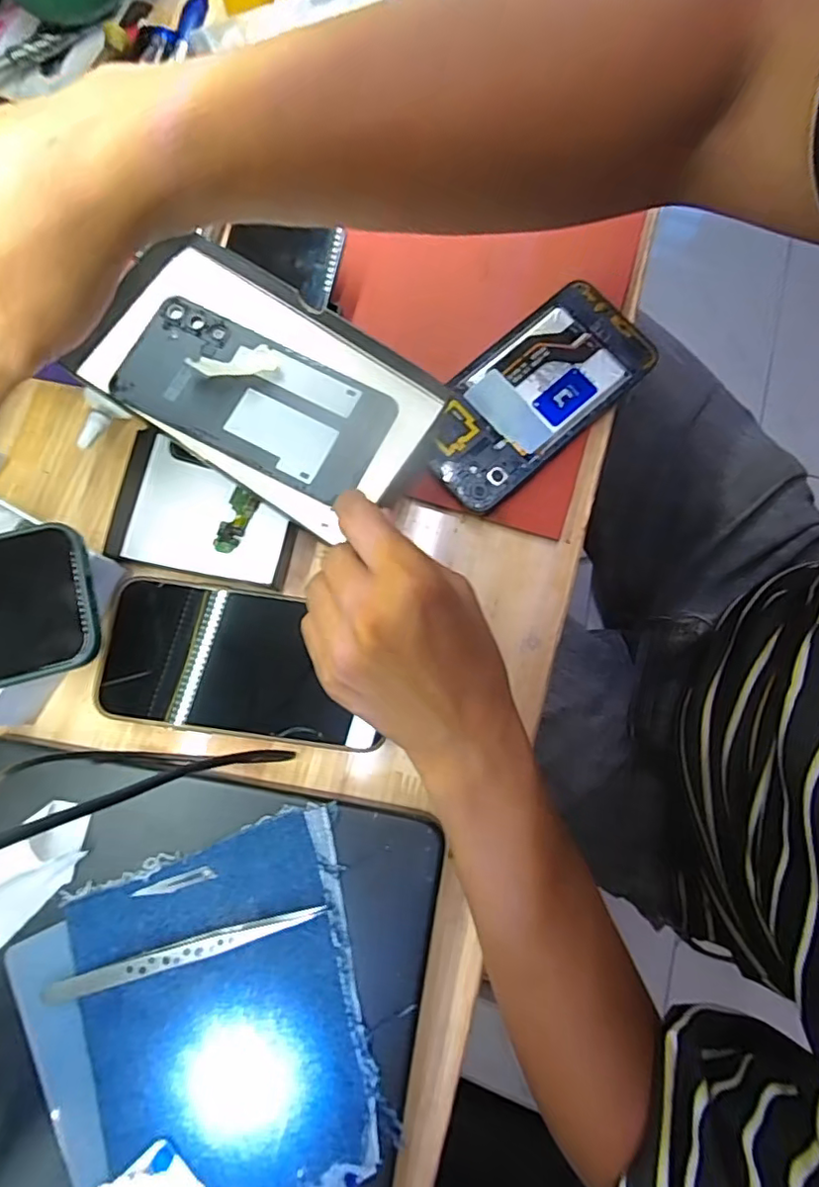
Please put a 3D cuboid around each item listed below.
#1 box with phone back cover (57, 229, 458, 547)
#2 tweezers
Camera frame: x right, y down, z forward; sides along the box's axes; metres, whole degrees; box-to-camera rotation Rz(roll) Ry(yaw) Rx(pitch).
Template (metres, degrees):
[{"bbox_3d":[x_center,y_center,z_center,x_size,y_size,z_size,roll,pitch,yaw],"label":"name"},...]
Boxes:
[{"bbox_3d":[-0.088,-0.122,0.327,0.202,0.015,0.110,31,81,4],"label":"box with phone back cover"},{"bbox_3d":[-0.110,0.174,0.277,0.137,0.010,0.009,-15,80,-4],"label":"tweezers"}]

